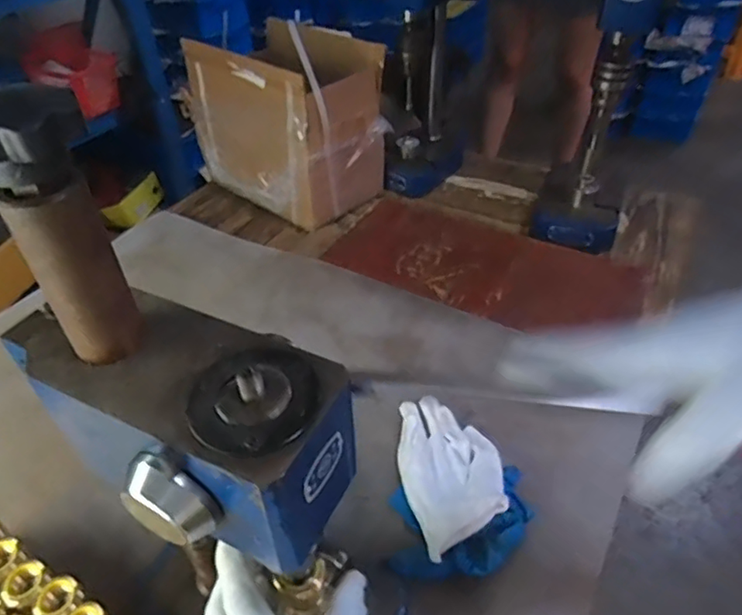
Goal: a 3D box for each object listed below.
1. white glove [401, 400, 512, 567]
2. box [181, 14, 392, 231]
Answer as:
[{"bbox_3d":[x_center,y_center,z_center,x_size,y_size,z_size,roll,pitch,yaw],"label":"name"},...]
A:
[{"bbox_3d":[0.075,0.154,0.561,0.095,0.033,0.167,-11,44,-13],"label":"white glove"},{"bbox_3d":[-0.132,-0.320,0.933,0.210,0.217,0.283,-31,50,-29],"label":"box"}]

